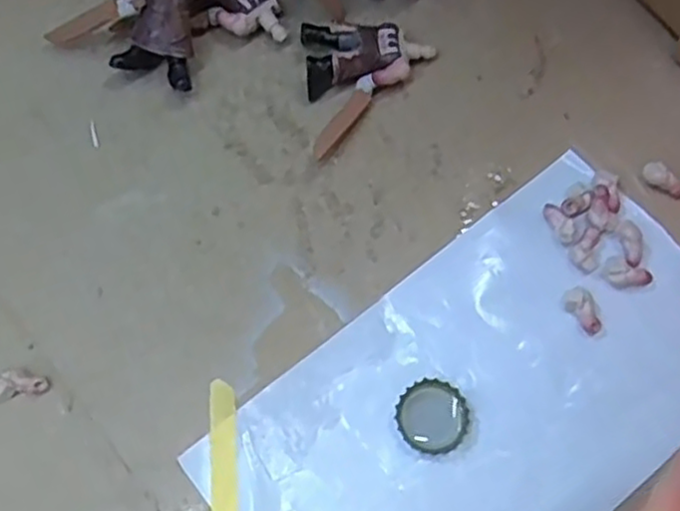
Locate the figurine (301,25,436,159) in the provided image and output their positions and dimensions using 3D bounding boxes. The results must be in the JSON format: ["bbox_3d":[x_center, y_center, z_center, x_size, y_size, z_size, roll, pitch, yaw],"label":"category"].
[{"bbox_3d":[0.014,-0.079,0.329,0.058,0.018,0.058,-6,71,-4],"label":"figurine"}]

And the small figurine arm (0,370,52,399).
[{"bbox_3d":[-0.127,0.051,0.289,0.021,0.006,0.010,2,70,-14],"label":"small figurine arm"}]

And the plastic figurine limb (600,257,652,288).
[{"bbox_3d":[0.121,0.008,0.306,0.020,0.008,0.012,18,71,4],"label":"plastic figurine limb"}]

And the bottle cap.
[{"bbox_3d":[0.037,0.064,0.288,0.028,0.007,0.028,1,71,-2],"label":"bottle cap"}]

